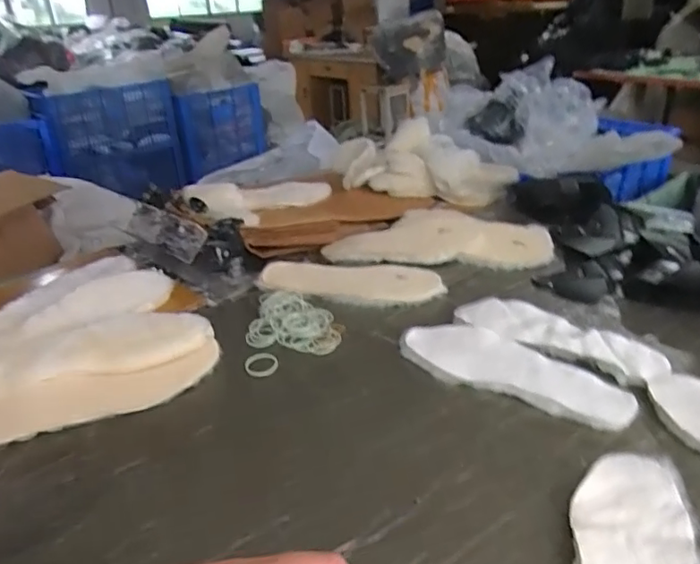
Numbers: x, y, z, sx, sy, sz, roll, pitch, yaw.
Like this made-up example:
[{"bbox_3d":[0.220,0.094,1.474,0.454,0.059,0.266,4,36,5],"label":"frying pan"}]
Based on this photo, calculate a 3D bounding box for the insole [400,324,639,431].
[{"bbox_3d":[0.196,0.103,0.688,0.270,0.021,0.095,14,31,30],"label":"insole"}]

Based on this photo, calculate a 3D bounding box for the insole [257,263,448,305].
[{"bbox_3d":[0.000,-0.001,0.887,0.276,0.017,0.104,1,34,0],"label":"insole"}]

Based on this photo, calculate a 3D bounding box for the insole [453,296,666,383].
[{"bbox_3d":[0.272,0.069,0.751,0.258,0.018,0.102,16,32,33],"label":"insole"}]

